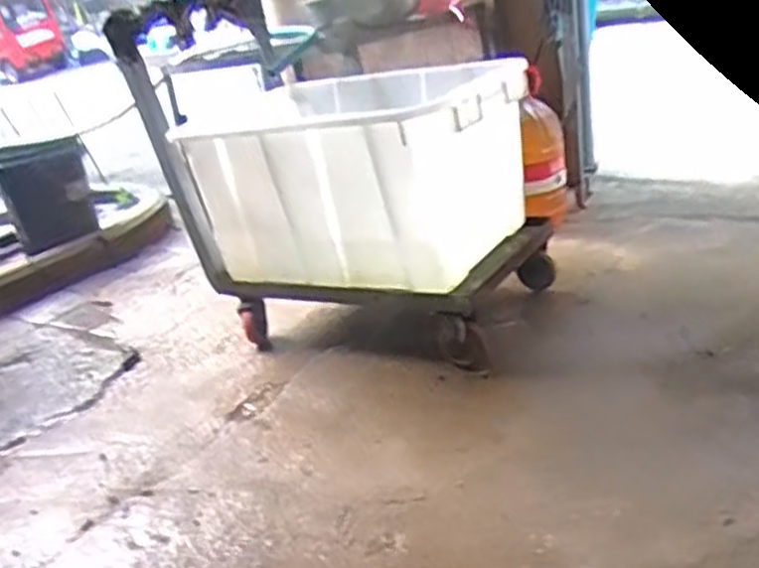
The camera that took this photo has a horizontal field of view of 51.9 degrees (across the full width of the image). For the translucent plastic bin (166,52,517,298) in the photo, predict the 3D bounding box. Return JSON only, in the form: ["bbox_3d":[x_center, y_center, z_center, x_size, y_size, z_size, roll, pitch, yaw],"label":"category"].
[{"bbox_3d":[-0.042,-0.250,1.753,0.713,0.373,0.459,6,27,35],"label":"translucent plastic bin"}]

